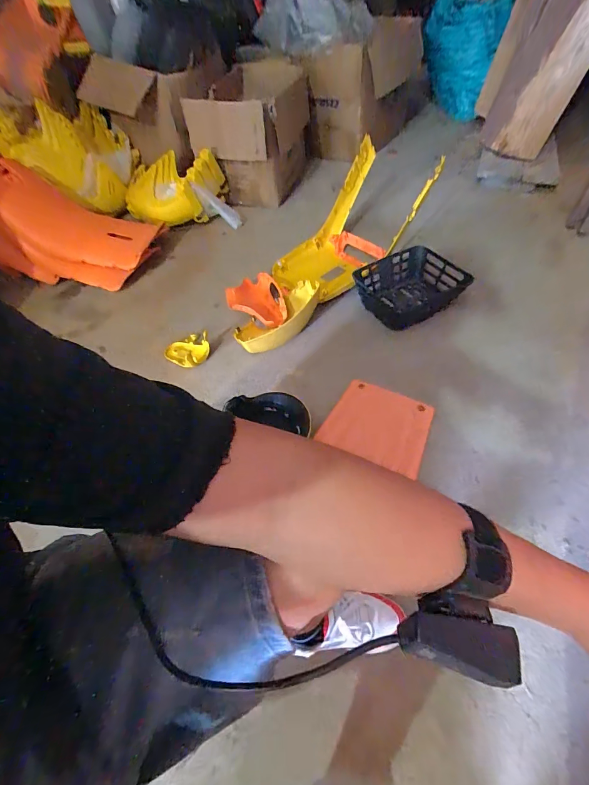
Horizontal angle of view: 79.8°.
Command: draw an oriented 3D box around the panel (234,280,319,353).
[{"bbox_3d":[-0.046,-0.224,1.085,0.296,0.106,0.133,-38,61,-20],"label":"panel"}]

